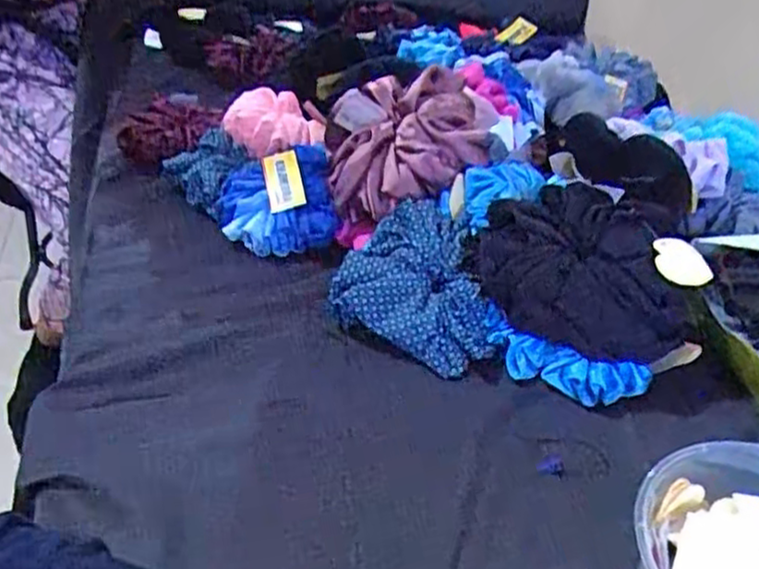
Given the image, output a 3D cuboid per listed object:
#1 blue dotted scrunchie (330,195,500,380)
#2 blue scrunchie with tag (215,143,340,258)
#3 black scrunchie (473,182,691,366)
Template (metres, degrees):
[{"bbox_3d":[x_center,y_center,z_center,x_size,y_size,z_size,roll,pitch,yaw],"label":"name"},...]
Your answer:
[{"bbox_3d":[0.037,-0.003,0.534,0.118,0.061,0.113,20,37,19],"label":"blue dotted scrunchie"},{"bbox_3d":[-0.090,-0.074,0.622,0.092,0.062,0.087,-5,36,-15],"label":"blue scrunchie with tag"},{"bbox_3d":[0.139,-0.008,0.516,0.128,0.035,0.133,-14,79,6],"label":"black scrunchie"}]

